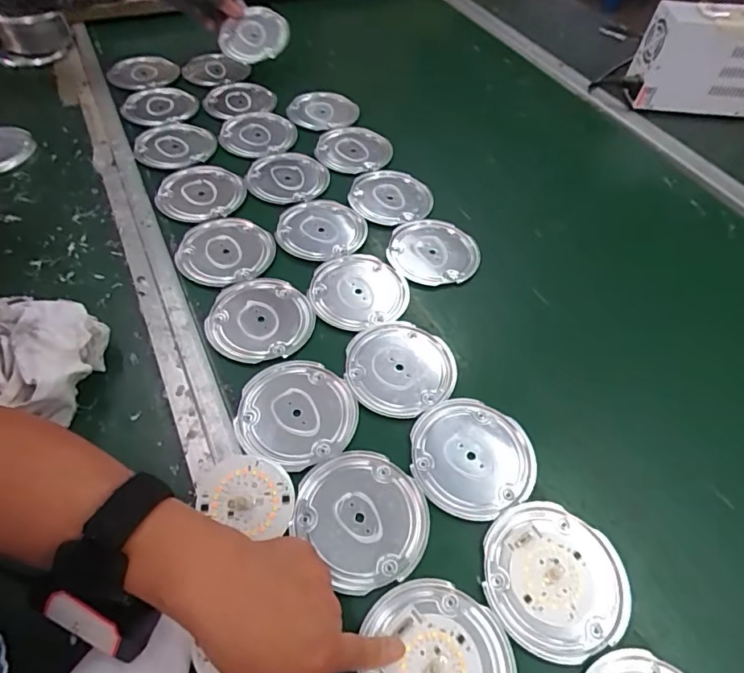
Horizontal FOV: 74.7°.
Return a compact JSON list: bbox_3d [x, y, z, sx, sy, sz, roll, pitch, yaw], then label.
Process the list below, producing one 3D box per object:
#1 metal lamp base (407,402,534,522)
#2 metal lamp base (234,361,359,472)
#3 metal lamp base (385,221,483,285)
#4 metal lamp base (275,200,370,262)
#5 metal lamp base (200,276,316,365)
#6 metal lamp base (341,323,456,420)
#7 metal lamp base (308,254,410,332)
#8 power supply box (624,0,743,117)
[{"bbox_3d":[0.085,0.101,0.418,0.105,0.008,0.099,1,53,-2],"label":"metal lamp base"},{"bbox_3d":[-0.067,0.067,0.436,0.103,0.004,0.100,1,53,-2],"label":"metal lamp base"},{"bbox_3d":[0.072,-0.099,0.572,0.103,0.008,0.102,9,53,4],"label":"metal lamp base"},{"bbox_3d":[-0.059,-0.130,0.580,0.097,0.006,0.099,1,53,-2],"label":"metal lamp base"},{"bbox_3d":[-0.113,-0.018,0.496,0.099,0.008,0.102,1,53,-2],"label":"metal lamp base"},{"bbox_3d":[0.027,0.028,0.470,0.101,0.007,0.103,1,53,-2],"label":"metal lamp base"},{"bbox_3d":[-0.015,-0.050,0.530,0.105,0.009,0.098,1,53,-2],"label":"metal lamp base"},{"bbox_3d":[0.512,-0.411,0.740,0.210,0.148,0.080,5,53,1],"label":"power supply box"}]

